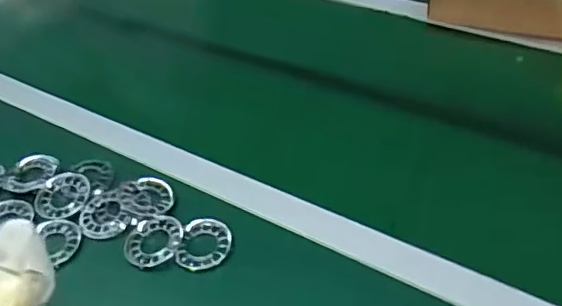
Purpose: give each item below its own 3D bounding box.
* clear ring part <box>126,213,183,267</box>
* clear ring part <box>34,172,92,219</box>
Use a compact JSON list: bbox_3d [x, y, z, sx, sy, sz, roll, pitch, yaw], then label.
[{"bbox_3d":[-0.127,0.086,0.558,0.057,0.014,0.059,-3,41,3],"label":"clear ring part"},{"bbox_3d":[-0.237,0.045,0.612,0.057,0.008,0.062,-2,42,4],"label":"clear ring part"}]

